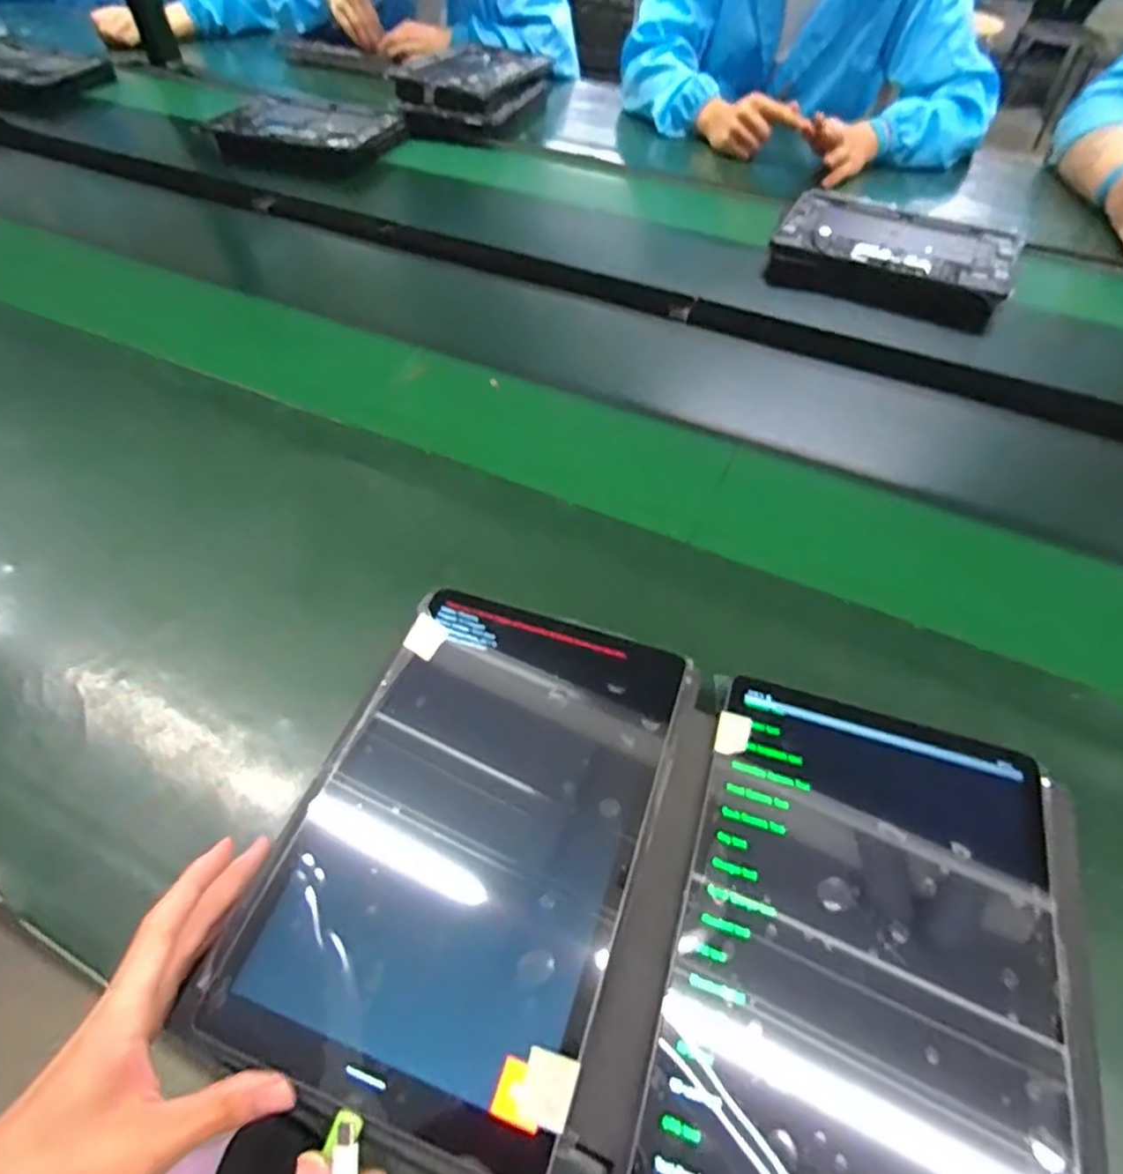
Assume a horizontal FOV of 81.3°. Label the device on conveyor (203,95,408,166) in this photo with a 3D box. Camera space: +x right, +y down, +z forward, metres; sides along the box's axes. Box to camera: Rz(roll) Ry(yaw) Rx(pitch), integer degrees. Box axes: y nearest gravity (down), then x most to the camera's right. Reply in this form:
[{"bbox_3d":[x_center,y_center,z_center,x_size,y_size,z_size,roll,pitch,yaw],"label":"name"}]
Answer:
[{"bbox_3d":[-0.387,-0.688,0.984,0.283,0.034,0.165,19,54,13],"label":"device on conveyor"}]

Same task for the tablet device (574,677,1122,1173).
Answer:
[{"bbox_3d":[0.136,0.177,0.304,0.204,0.029,0.261,18,54,12],"label":"tablet device"}]

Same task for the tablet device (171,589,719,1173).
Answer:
[{"bbox_3d":[-0.034,0.124,0.337,0.194,0.015,0.256,18,54,12],"label":"tablet device"}]

